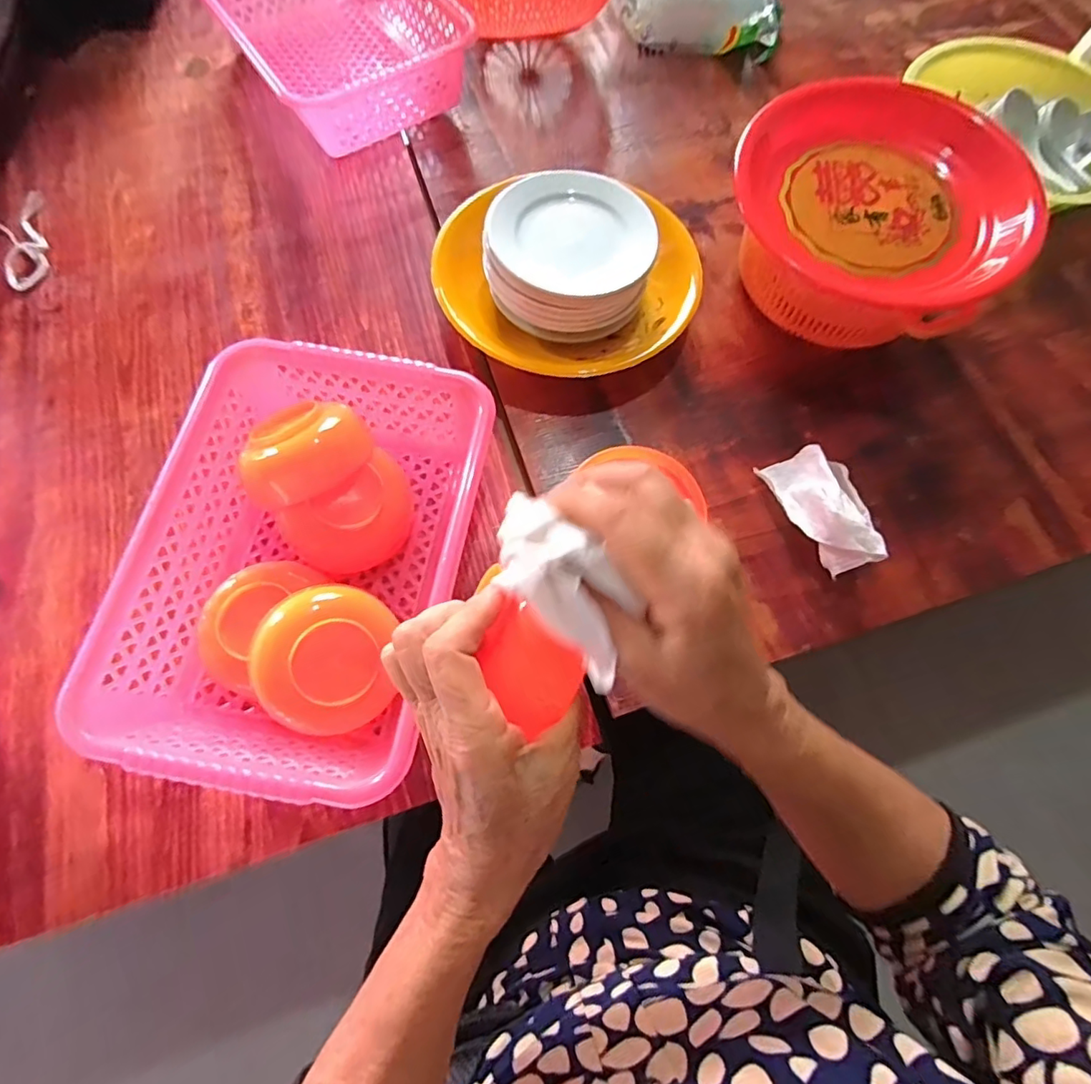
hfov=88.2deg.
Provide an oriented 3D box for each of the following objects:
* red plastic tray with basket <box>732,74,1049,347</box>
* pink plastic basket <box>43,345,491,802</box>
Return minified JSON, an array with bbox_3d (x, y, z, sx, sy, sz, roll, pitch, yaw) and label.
[{"bbox_3d":[0.294,-0.294,0.523,0.253,0.105,0.227,29,71,9],"label":"red plastic tray with basket"},{"bbox_3d":[-0.169,0.012,0.413,0.206,0.078,0.304,10,69,2],"label":"pink plastic basket"}]

